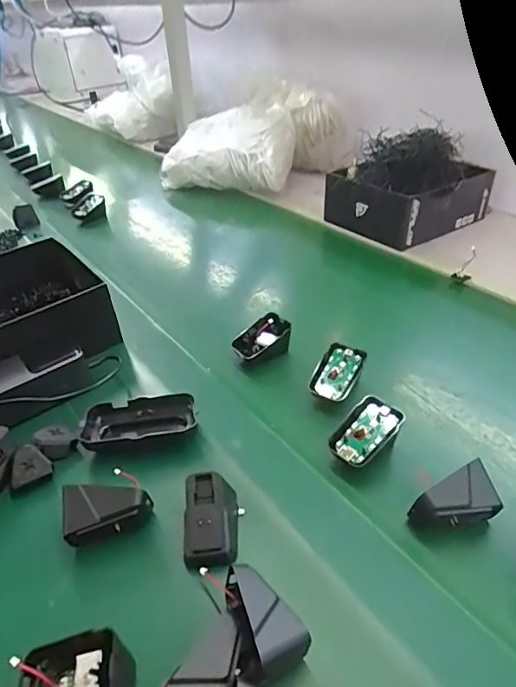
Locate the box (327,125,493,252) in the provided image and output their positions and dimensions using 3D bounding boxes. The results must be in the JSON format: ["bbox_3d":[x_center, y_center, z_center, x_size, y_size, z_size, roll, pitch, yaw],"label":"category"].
[{"bbox_3d":[0.264,-0.288,0.859,0.239,0.140,0.175,-26,42,-27],"label":"box"}]

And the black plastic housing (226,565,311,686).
[{"bbox_3d":[0.006,0.178,0.318,0.047,0.039,0.070,-9,37,-7],"label":"black plastic housing"}]

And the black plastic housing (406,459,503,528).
[{"bbox_3d":[0.154,0.129,0.388,0.063,0.048,0.032,-13,37,-12],"label":"black plastic housing"}]

